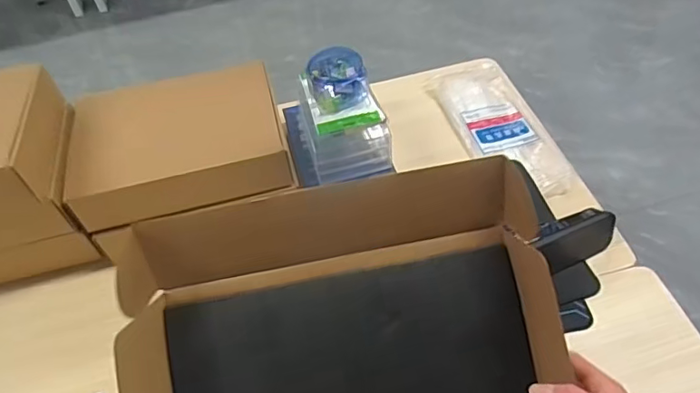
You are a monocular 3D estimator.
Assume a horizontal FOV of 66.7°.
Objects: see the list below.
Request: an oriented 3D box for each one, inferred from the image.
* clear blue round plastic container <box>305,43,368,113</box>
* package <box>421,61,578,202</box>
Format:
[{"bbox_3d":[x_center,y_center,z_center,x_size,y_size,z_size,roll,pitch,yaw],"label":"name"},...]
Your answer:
[{"bbox_3d":[-0.024,-0.221,0.978,0.103,0.055,0.118,-12,52,-3],"label":"clear blue round plastic container"},{"bbox_3d":[0.301,-0.151,1.089,0.166,0.027,0.394,-16,52,-7],"label":"package"}]

